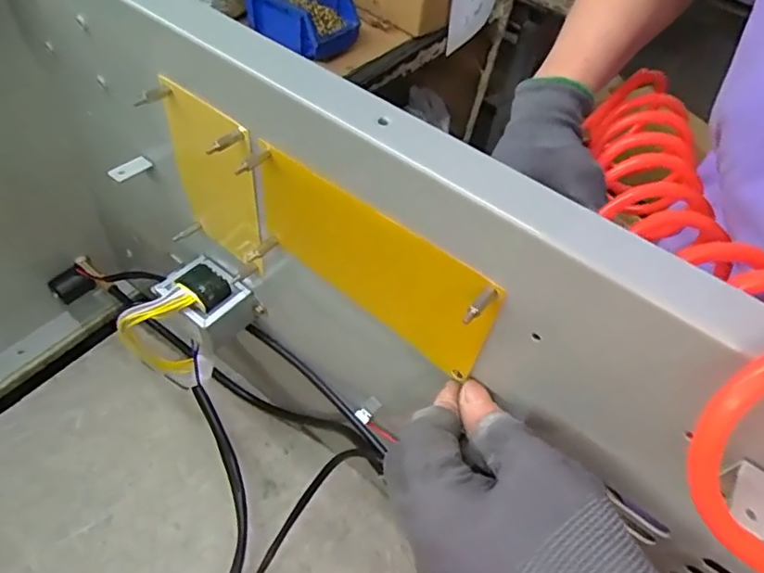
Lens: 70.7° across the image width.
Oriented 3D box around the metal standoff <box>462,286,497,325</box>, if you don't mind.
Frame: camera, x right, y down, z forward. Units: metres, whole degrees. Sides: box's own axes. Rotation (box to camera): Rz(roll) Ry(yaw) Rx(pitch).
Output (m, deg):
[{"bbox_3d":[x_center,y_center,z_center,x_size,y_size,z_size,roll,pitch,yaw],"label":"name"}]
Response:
[{"bbox_3d":[0.038,0.007,0.209,0.005,0.004,0.019,38,56,21],"label":"metal standoff"}]

